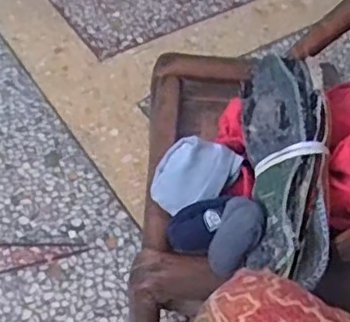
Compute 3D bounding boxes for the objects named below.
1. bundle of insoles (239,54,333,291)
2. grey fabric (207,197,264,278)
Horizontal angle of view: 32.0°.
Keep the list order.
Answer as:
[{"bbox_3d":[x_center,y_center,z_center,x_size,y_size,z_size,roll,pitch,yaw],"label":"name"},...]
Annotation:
[{"bbox_3d":[0.122,0.003,0.656,0.092,0.087,0.258,0,63,-2],"label":"bundle of insoles"},{"bbox_3d":[0.062,0.078,0.629,0.024,0.079,0.053,7,25,-46],"label":"grey fabric"}]

